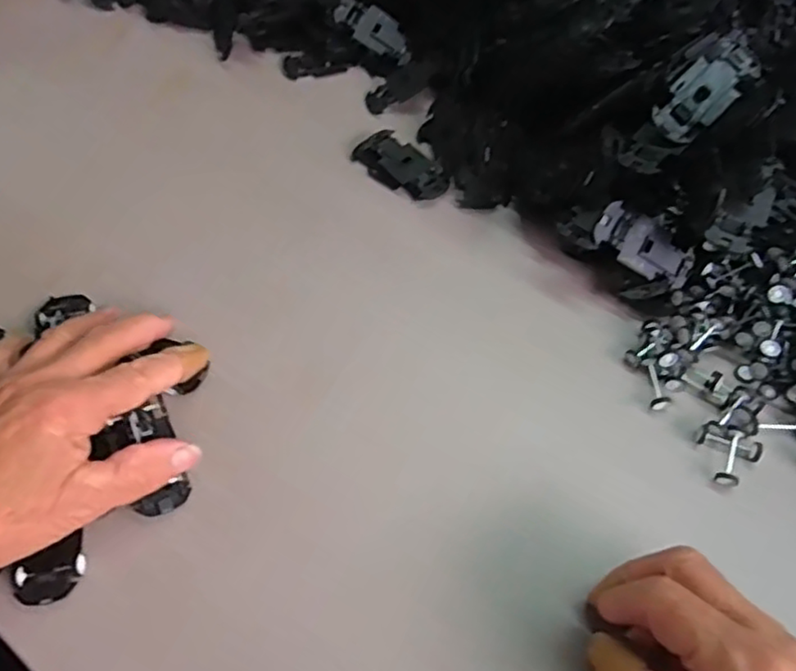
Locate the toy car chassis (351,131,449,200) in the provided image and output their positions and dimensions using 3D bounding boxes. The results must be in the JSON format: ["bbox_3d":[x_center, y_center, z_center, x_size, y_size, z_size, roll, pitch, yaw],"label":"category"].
[{"bbox_3d":[0.003,-0.114,0.437,0.068,0.012,0.032,35,65,20],"label":"toy car chassis"}]

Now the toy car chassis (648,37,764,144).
[{"bbox_3d":[0.173,-0.138,0.367,0.066,0.011,0.029,-45,69,-2],"label":"toy car chassis"}]

